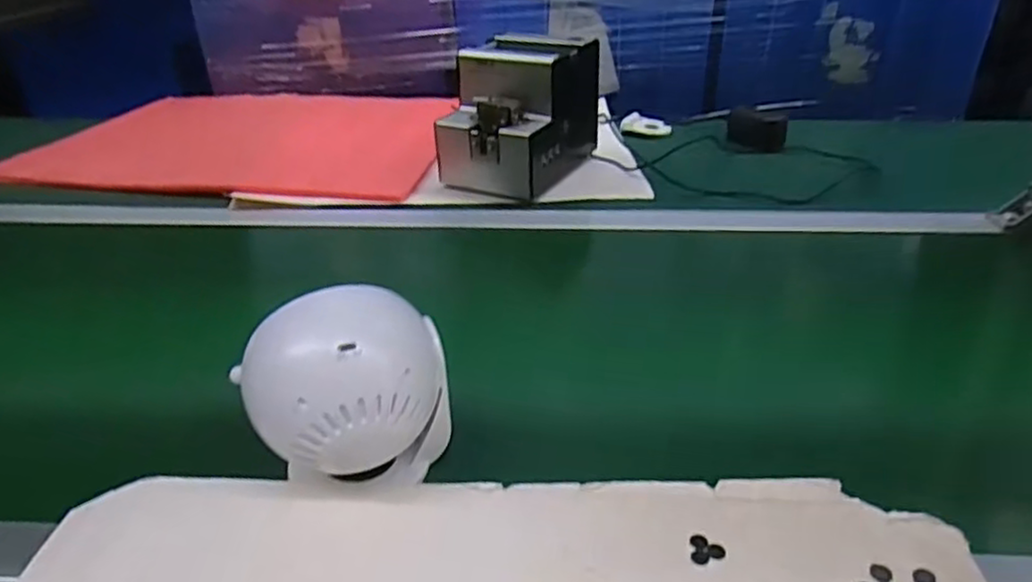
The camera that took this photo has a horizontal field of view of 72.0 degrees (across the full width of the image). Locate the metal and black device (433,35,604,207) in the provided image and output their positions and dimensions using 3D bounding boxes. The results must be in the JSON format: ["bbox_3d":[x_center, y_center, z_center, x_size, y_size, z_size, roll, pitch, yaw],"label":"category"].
[{"bbox_3d":[0.006,-0.209,0.849,0.130,0.155,0.179,15,34,25],"label":"metal and black device"}]

